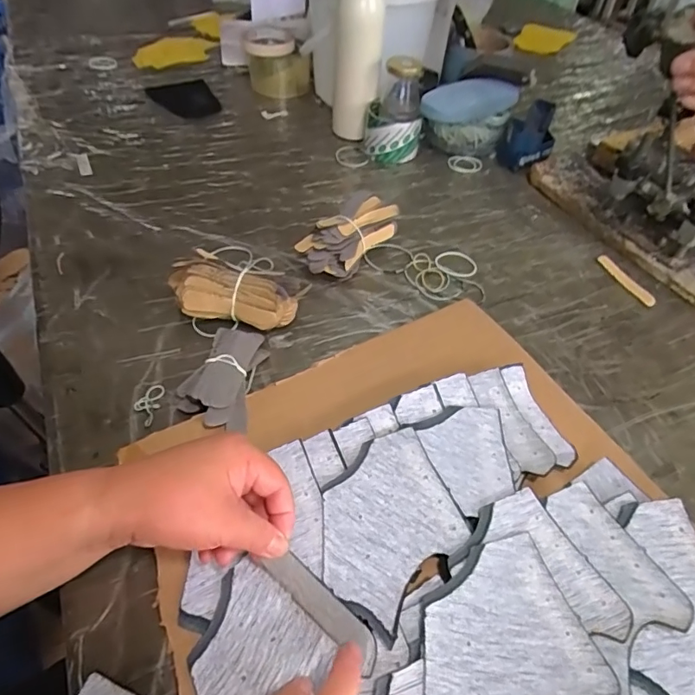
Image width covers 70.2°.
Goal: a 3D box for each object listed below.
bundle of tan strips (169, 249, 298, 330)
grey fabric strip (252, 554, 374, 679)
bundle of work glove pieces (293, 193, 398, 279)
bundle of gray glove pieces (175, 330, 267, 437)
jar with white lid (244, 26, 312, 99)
[{"bbox_3d":[-0.112,-0.052,0.479,0.119,0.057,0.041,6,47,1],"label":"bundle of tan strips"},{"bbox_3d":[-0.018,0.164,0.316,0.091,0.015,0.021,35,54,14],"label":"grey fabric strip"},{"bbox_3d":[-0.001,-0.123,0.559,0.067,0.049,0.125,30,52,22],"label":"bundle of work glove pieces"},{"bbox_3d":[-0.105,0.023,0.439,0.063,0.018,0.105,12,48,6],"label":"bundle of gray glove pieces"},{"bbox_3d":[-0.121,-0.498,0.866,0.107,0.082,0.107,-3,48,-7],"label":"jar with white lid"}]

